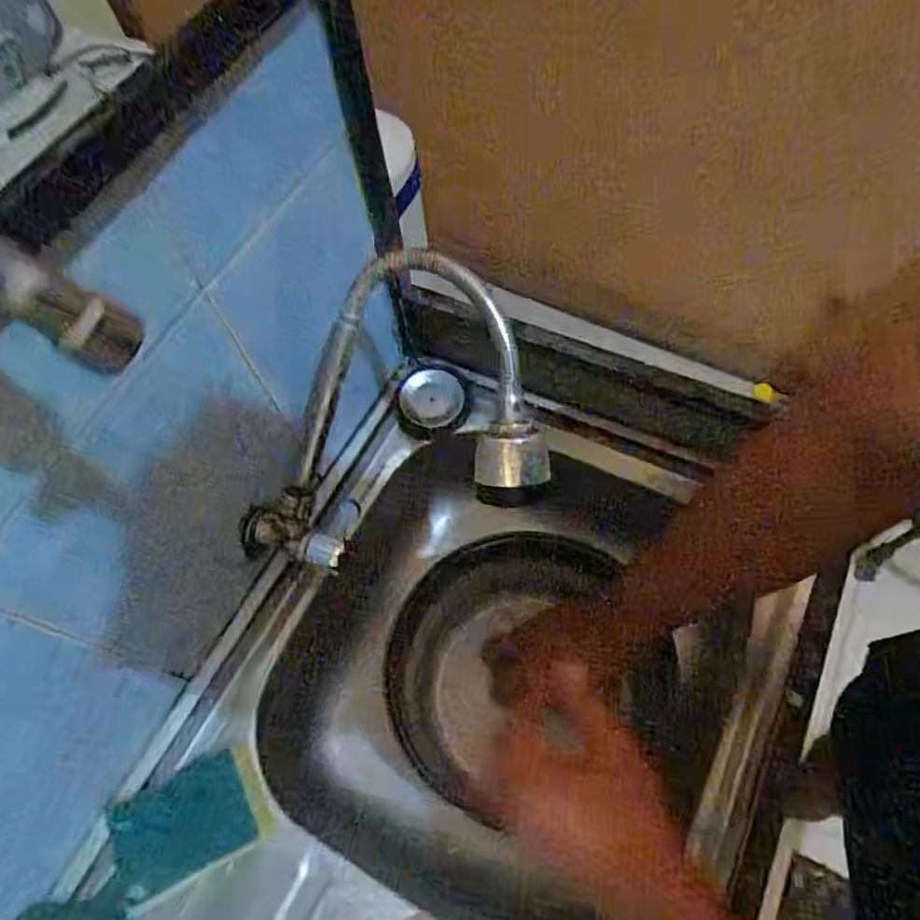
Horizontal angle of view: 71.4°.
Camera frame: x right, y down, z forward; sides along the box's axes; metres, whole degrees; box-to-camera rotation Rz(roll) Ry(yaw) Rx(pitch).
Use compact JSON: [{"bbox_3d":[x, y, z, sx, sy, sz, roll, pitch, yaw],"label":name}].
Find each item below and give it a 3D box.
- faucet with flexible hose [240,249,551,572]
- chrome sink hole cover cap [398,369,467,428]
[{"bbox_3d":[-0.067,-0.024,0.466,0.237,0.186,0.147,-7,61,0],"label":"faucet with flexible hose"},{"bbox_3d":[-0.028,-0.061,0.634,0.060,0.009,0.054,8,95,-7],"label":"chrome sink hole cover cap"}]

